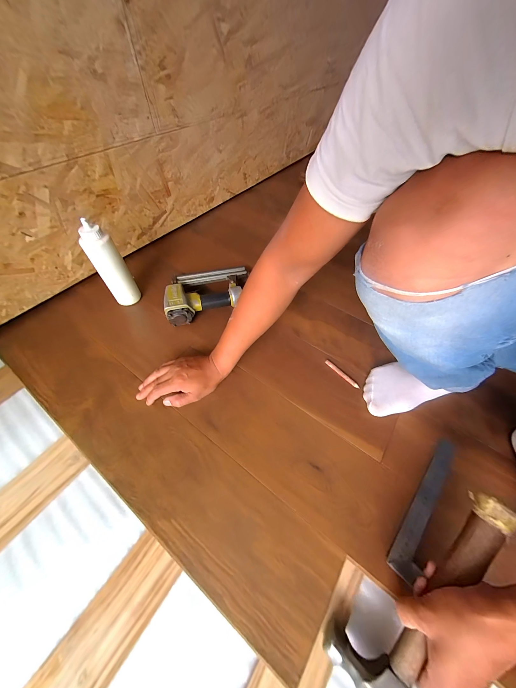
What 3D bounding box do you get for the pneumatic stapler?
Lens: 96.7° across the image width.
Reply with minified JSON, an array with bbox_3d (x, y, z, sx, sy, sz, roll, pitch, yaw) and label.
[{"bbox_3d":[-0.133,-0.139,0.607,0.222,0.056,0.153,-15,58,-13],"label":"pneumatic stapler"}]

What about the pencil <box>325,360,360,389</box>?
[{"bbox_3d":[0.187,0.067,0.512,0.010,0.008,0.087,-37,65,-24],"label":"pencil"}]

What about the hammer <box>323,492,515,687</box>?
[{"bbox_3d":[0.218,0.309,0.275,0.142,0.031,0.271,34,88,19],"label":"hammer"}]

